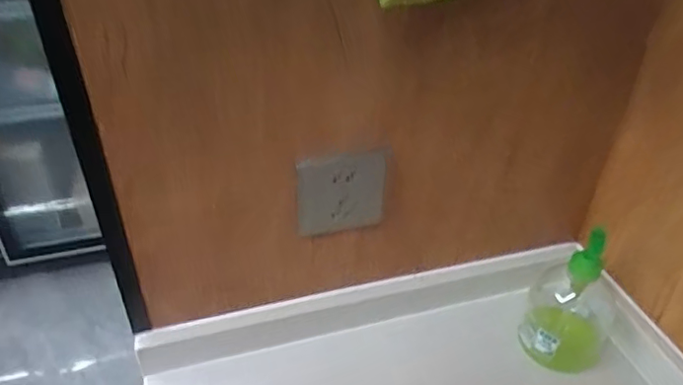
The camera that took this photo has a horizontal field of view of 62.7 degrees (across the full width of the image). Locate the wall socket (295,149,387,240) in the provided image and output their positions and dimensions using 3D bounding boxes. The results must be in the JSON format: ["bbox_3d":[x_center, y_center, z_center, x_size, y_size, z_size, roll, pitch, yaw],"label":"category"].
[{"bbox_3d":[0.000,0.003,0.532,0.083,0.086,0.010,-8,38,-12],"label":"wall socket"}]

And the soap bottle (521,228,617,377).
[{"bbox_3d":[0.243,0.107,0.579,0.086,0.151,0.080,19,41,22],"label":"soap bottle"}]

